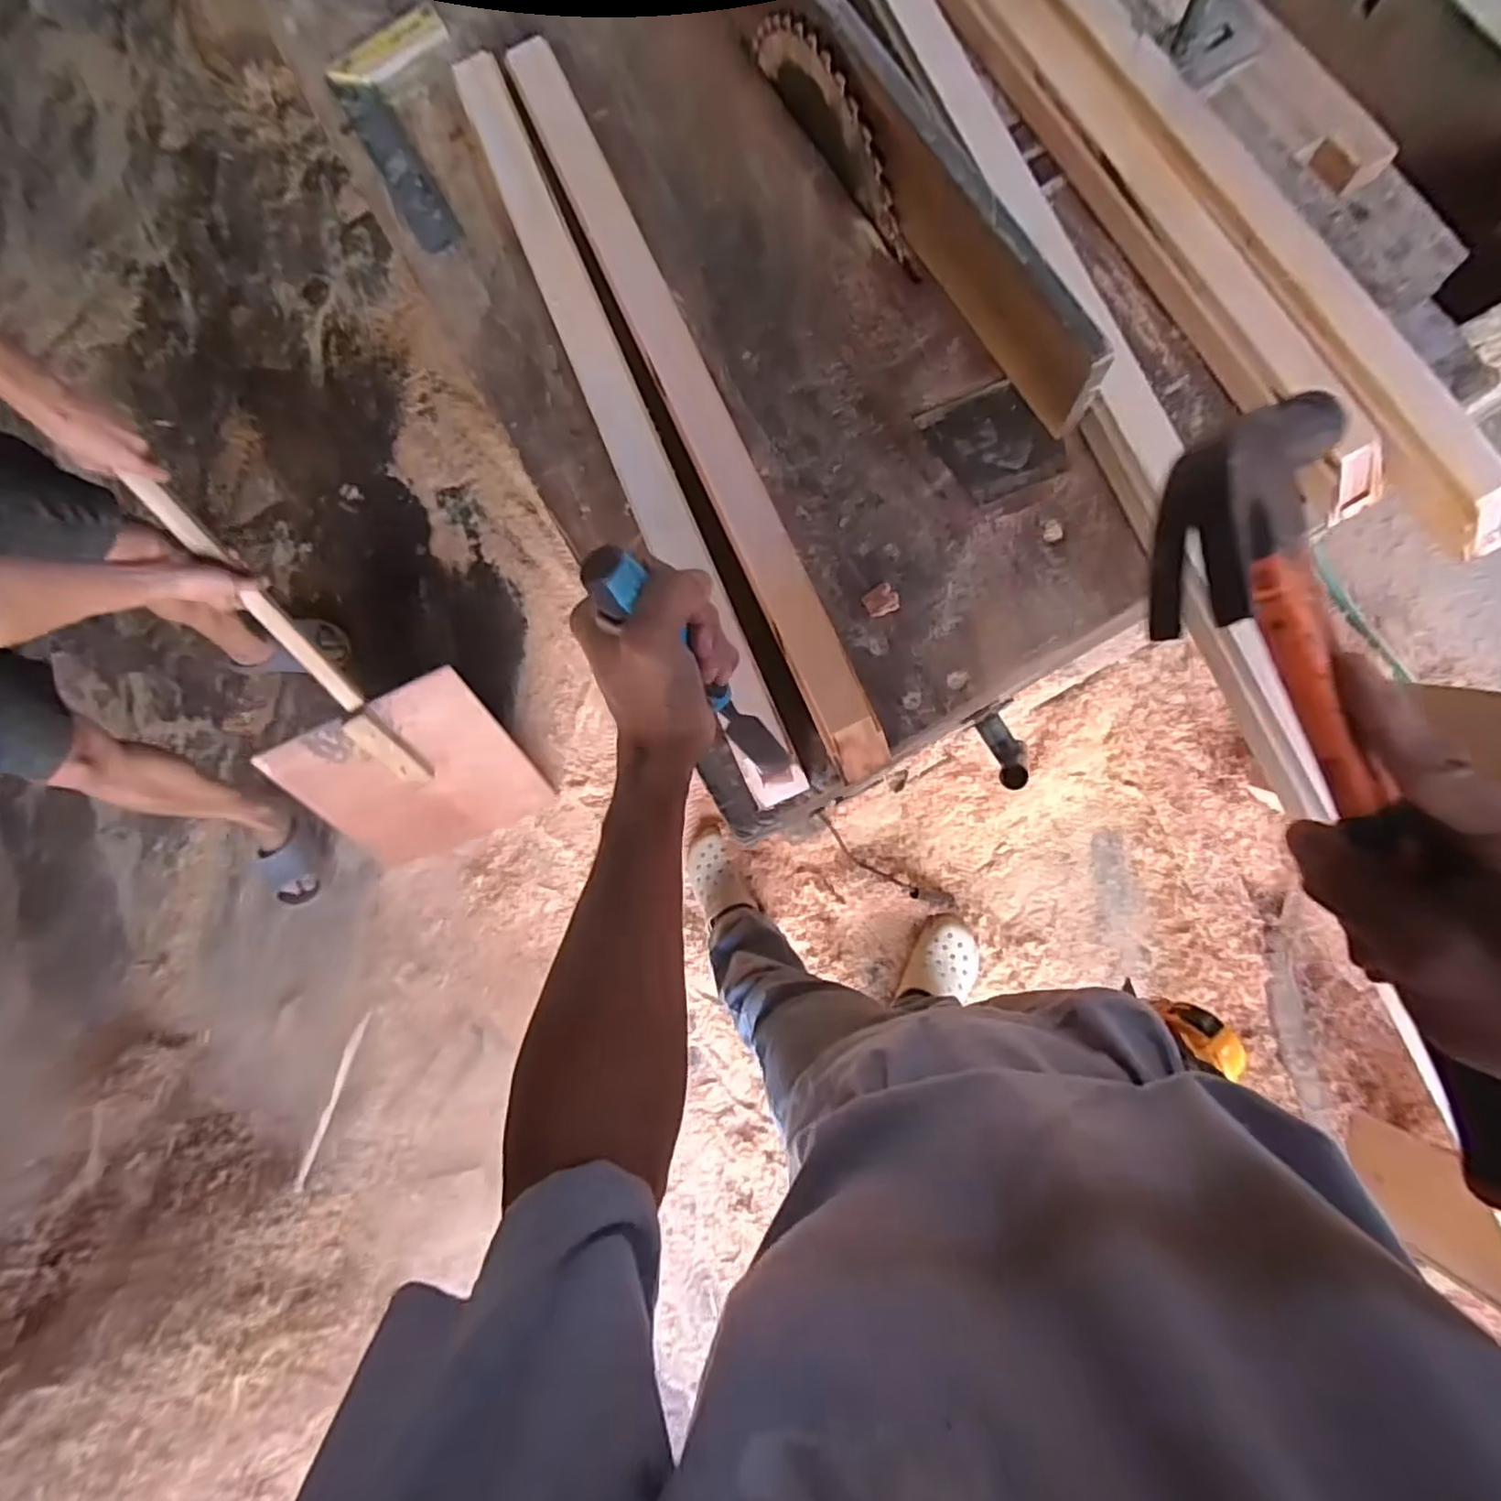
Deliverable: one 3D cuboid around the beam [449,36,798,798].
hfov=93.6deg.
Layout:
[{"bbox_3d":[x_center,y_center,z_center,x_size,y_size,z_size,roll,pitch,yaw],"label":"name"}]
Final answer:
[{"bbox_3d":[-0.112,-0.288,0.608,0.056,0.036,0.710,-23,80,2],"label":"beam"}]

